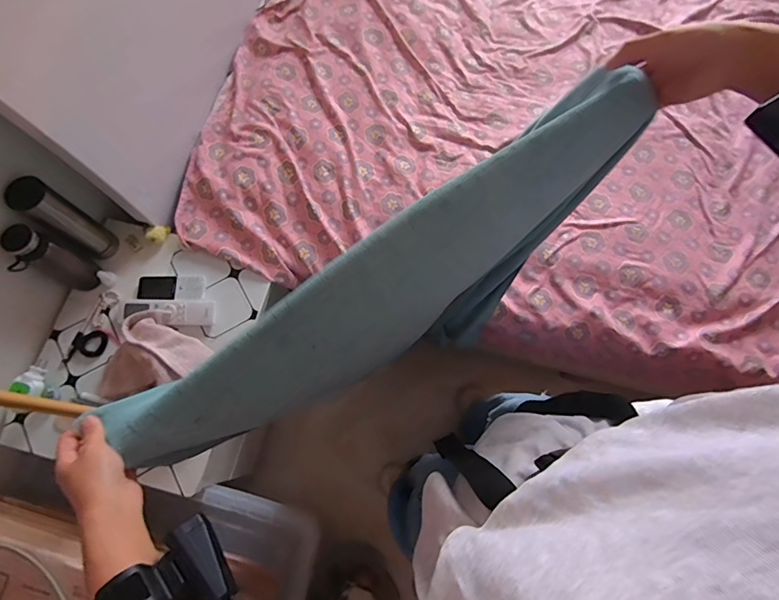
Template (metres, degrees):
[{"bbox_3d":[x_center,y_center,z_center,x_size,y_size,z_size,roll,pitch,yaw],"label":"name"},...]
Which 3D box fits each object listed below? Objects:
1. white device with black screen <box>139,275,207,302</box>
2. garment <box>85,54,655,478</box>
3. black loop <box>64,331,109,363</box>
[{"bbox_3d":[-0.445,-0.025,0.894,0.129,0.014,0.057,0,73,-2],"label":"white device with black screen"},{"bbox_3d":[0.017,-0.003,0.491,0.599,0.169,0.120,-34,77,-3],"label":"garment"},{"bbox_3d":[-0.596,0.090,0.863,0.078,0.018,0.050,-12,74,-4],"label":"black loop"}]

